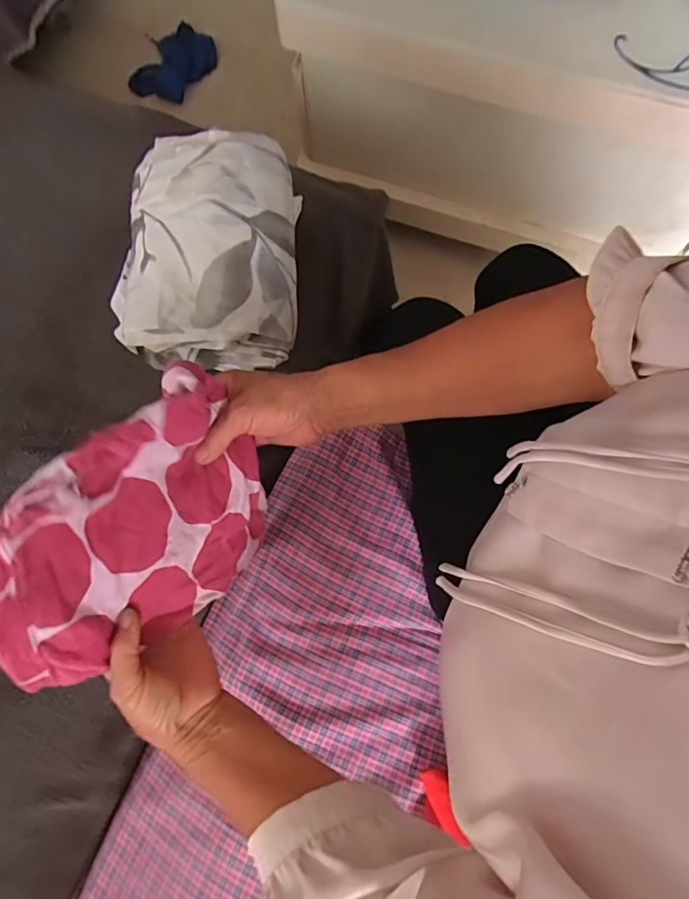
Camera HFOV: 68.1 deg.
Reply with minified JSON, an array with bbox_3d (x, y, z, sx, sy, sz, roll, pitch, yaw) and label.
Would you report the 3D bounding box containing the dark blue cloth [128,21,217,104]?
[{"bbox_3d":[-0.400,-0.907,1.201,0.158,0.051,0.223,22,77,6],"label":"dark blue cloth"}]

